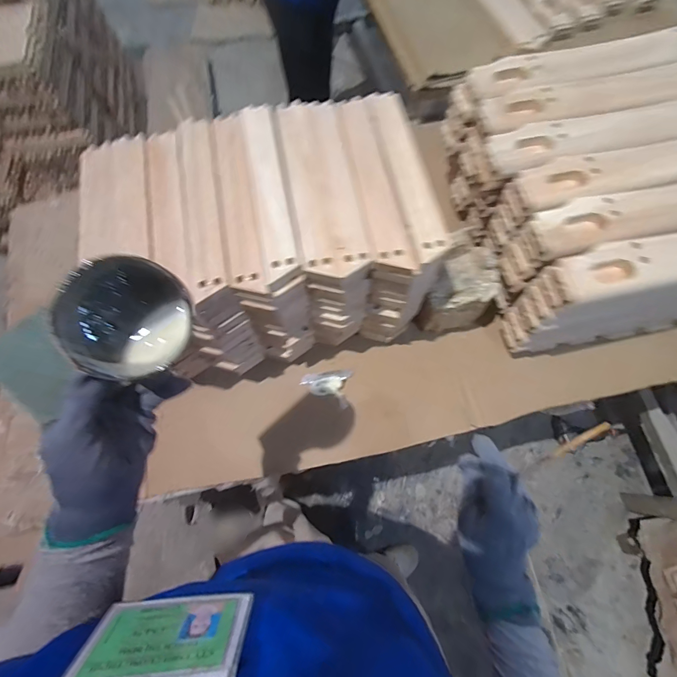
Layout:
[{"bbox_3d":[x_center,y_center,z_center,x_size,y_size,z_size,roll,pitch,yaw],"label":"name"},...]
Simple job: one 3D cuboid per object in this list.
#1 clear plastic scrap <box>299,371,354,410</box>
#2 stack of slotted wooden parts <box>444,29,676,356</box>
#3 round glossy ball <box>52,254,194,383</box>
[{"bbox_3d":[-0.019,0.079,0.669,0.094,0.024,0.067,21,73,8],"label":"clear plastic scrap"},{"bbox_3d":[0.486,-0.260,0.634,0.501,0.213,0.446,-13,71,-3],"label":"stack of slotted wooden parts"},{"bbox_3d":[-0.155,-0.021,0.264,0.071,0.069,0.079,40,76,13],"label":"round glossy ball"}]

